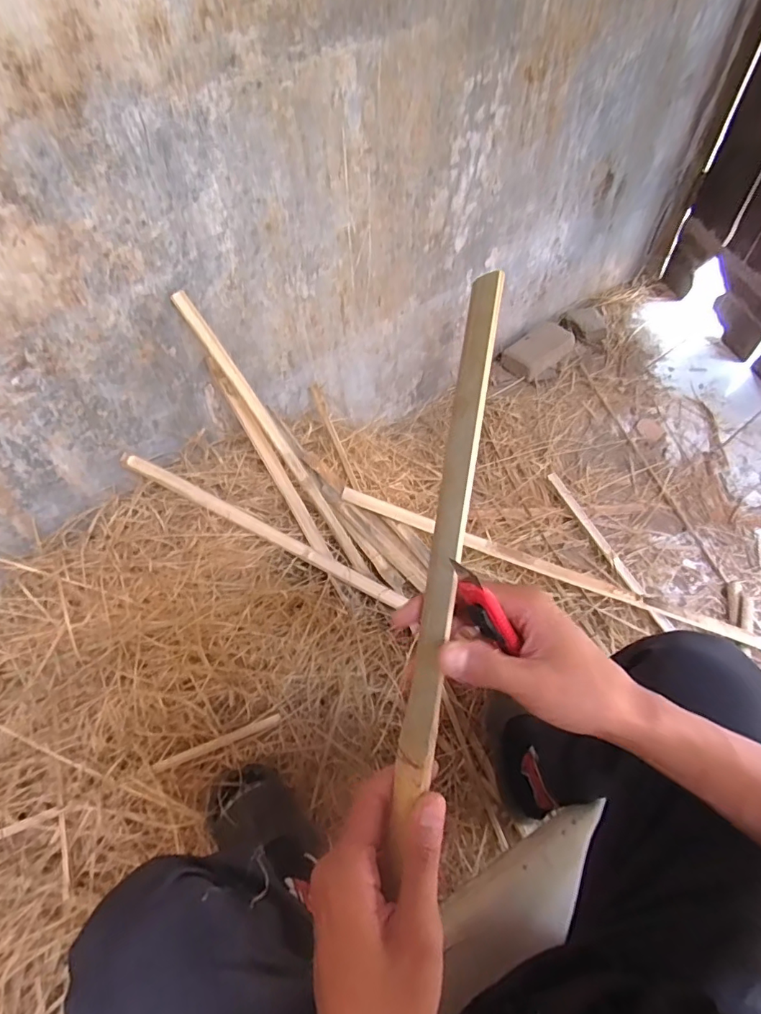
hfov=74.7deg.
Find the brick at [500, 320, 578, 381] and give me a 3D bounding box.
[{"bbox_3d":[0.448,-0.448,1.409,0.217,0.044,0.124,-38,62,-21],"label":"brick"}]

